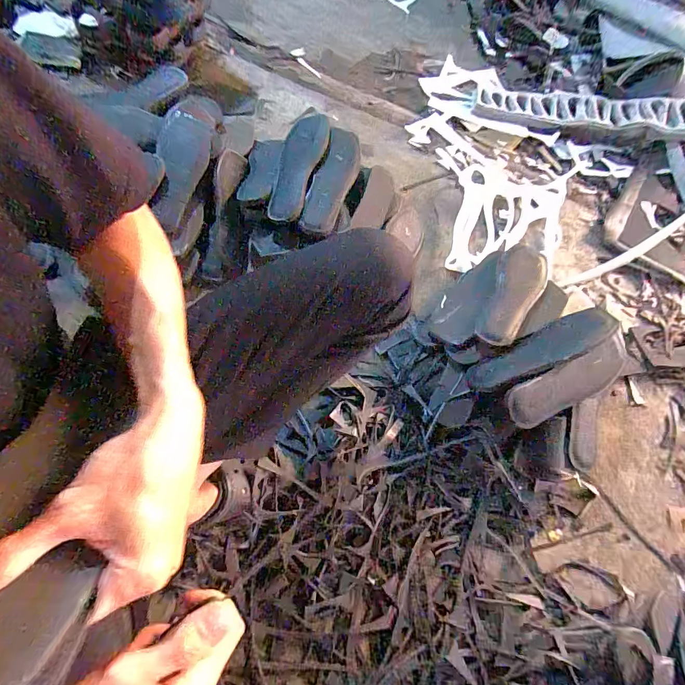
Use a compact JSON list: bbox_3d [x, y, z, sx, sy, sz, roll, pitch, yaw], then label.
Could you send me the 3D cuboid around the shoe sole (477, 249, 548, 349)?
[{"bbox_3d":[0.303,-0.086,0.700,0.082,0.020,0.211,16,65,27],"label":"shoe sole"}]

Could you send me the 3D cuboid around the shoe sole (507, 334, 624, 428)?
[{"bbox_3d":[0.376,0.055,0.632,0.197,0.018,0.069,-24,100,-8],"label":"shoe sole"}]

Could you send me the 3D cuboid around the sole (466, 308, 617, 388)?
[{"bbox_3d":[0.321,0.014,0.643,0.244,0.027,0.068,-25,69,2],"label":"sole"}]

